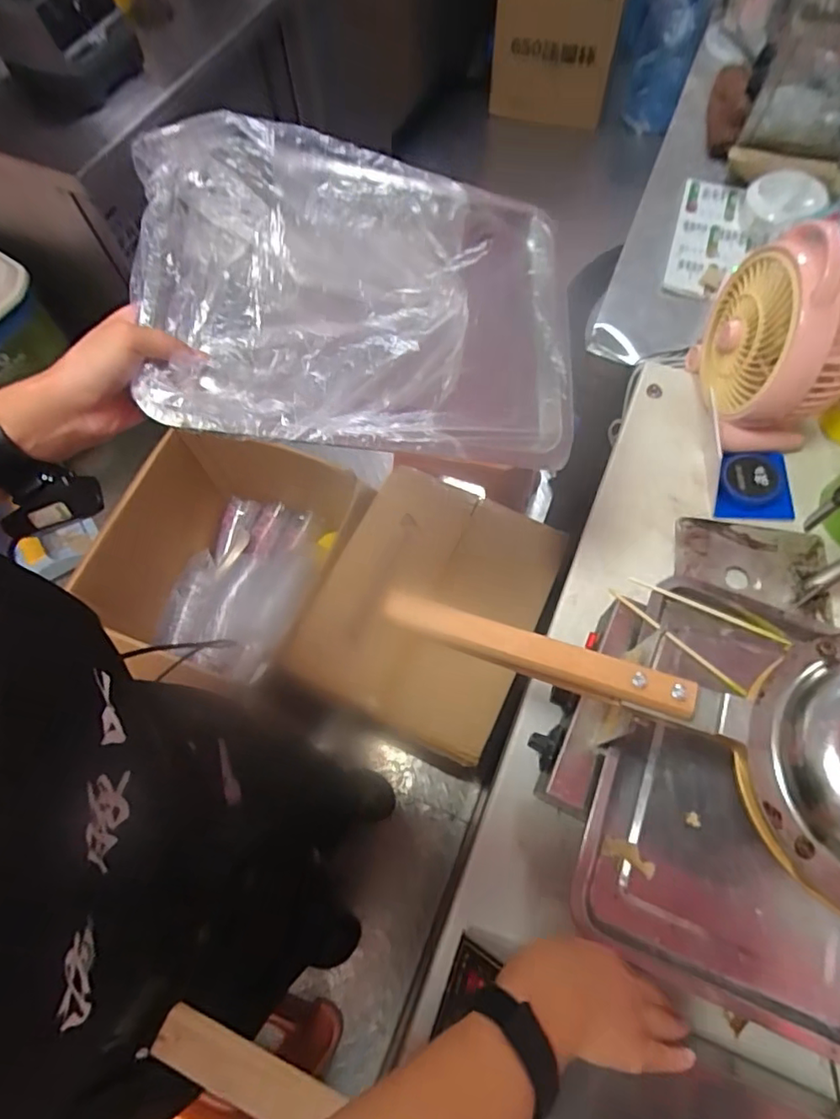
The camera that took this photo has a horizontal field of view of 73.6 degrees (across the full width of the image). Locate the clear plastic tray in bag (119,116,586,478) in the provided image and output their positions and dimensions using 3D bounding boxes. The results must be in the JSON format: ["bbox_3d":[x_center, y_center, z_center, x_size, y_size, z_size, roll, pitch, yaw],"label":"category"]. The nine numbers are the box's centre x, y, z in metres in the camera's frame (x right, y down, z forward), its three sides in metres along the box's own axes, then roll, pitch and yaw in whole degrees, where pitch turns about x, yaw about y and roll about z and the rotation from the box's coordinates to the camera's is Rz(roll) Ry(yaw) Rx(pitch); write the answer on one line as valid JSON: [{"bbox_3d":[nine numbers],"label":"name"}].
[{"bbox_3d":[-0.039,-0.212,0.467,0.348,0.046,0.254,4,80,-15],"label":"clear plastic tray in bag"}]

